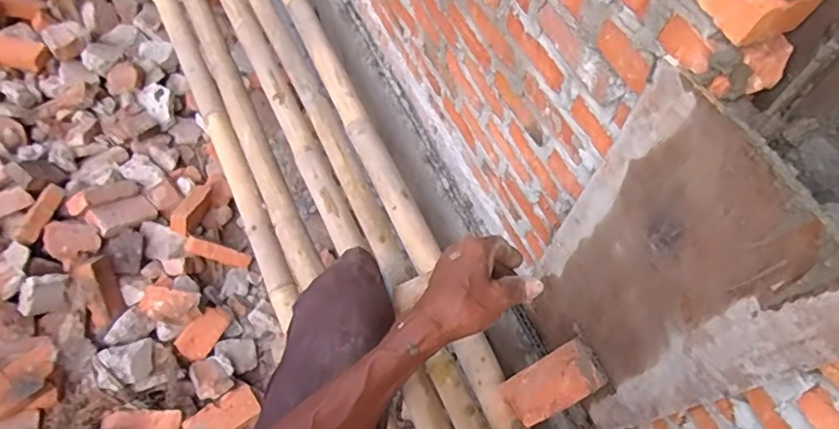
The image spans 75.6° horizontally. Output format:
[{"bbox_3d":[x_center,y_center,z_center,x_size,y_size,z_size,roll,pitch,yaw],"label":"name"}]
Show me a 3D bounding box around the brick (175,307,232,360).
[{"bbox_3d":[-0.525,0.293,1.329,0.076,0.048,0.142,36,65,16],"label":"brick"}]

